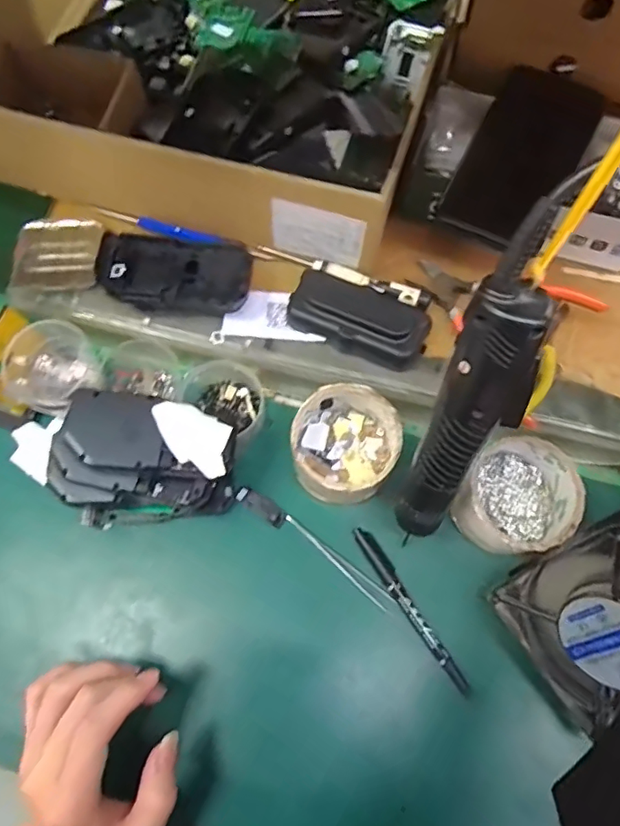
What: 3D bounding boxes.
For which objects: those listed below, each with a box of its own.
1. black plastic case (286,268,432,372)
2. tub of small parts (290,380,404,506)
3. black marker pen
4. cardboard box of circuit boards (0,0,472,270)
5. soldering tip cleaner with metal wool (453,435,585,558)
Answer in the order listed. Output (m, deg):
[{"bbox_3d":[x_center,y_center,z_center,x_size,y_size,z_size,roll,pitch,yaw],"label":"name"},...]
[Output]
[{"bbox_3d":[0.037,-0.075,0.421,0.107,0.023,0.053,22,71,9],"label":"black plastic case"},{"bbox_3d":[0.028,0.025,0.428,0.076,0.064,0.077,0,69,1],"label":"tub of small parts"},{"bbox_3d":[0.076,0.149,0.416,0.013,0.019,0.139,-31,72,-10],"label":"black marker pen"},{"bbox_3d":[-0.084,-0.324,0.481,0.384,0.080,0.344,14,70,6],"label":"cardboard box of circuit boards"},{"bbox_3d":[0.157,0.065,0.412,0.076,0.046,0.087,34,74,13],"label":"soldering tip cleaner with metal wool"}]

